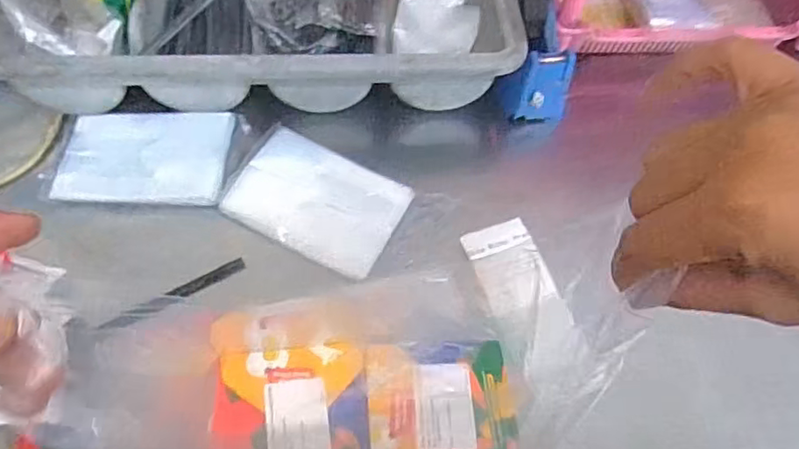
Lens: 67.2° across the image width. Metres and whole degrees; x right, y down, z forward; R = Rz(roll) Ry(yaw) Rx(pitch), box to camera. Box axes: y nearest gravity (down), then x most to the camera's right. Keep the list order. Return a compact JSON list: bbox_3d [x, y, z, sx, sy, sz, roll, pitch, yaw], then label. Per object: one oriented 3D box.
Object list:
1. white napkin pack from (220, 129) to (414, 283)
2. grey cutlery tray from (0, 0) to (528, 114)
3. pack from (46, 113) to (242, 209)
[{"bbox_3d":[-0.075,-0.022,0.570,0.152,0.022,0.101,26,62,12],"label":"white napkin pack"},{"bbox_3d":[-0.138,-0.244,0.620,0.491,0.091,0.274,-3,60,-4],"label":"grey cutlery tray"},{"bbox_3d":[-0.241,-0.065,0.576,0.160,0.015,0.106,-2,60,-4],"label":"pack"}]

